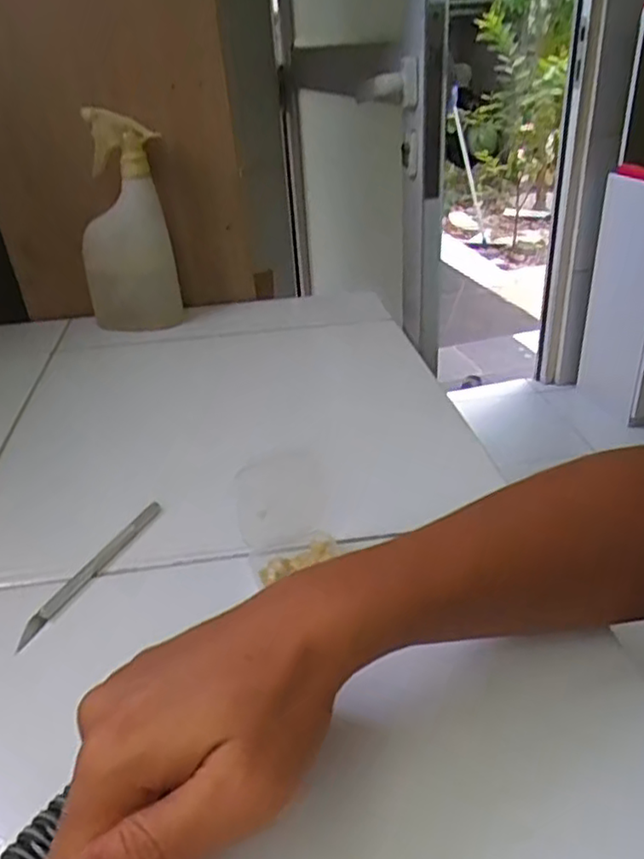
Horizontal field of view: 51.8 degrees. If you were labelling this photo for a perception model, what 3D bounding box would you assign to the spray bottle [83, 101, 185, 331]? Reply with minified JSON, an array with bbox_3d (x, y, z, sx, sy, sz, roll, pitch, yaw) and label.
[{"bbox_3d":[-0.228,-0.231,0.764,0.095,0.234,0.054,1,31,8],"label":"spray bottle"}]

